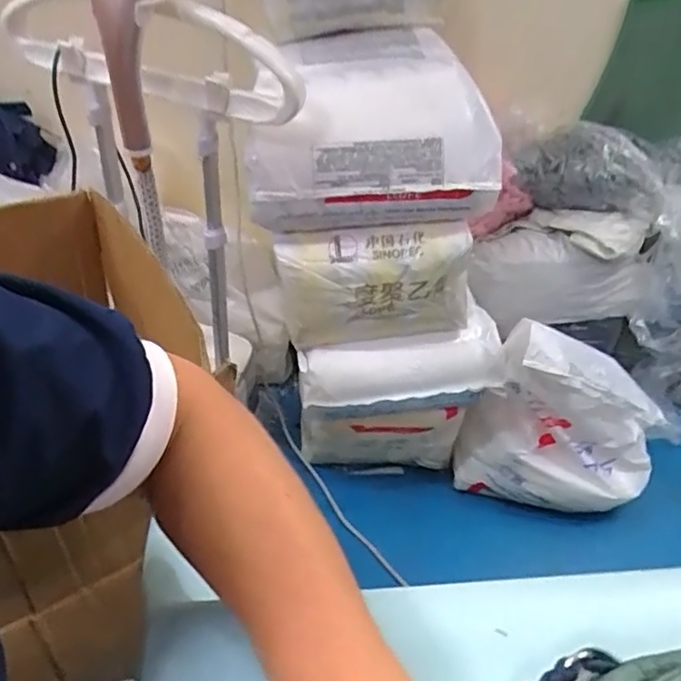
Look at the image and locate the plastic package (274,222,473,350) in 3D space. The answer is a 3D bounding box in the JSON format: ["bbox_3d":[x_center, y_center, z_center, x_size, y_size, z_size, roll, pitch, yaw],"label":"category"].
[{"bbox_3d":[0.056,-0.083,1.025,0.330,0.211,0.061,2,39,-5],"label":"plastic package"}]

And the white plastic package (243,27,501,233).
[{"bbox_3d":[0.043,-0.317,0.958,0.375,0.232,0.206,-2,39,-10],"label":"white plastic package"}]

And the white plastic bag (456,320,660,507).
[{"bbox_3d":[0.452,0.173,1.222,0.387,0.373,0.148,8,39,4],"label":"white plastic bag"}]

